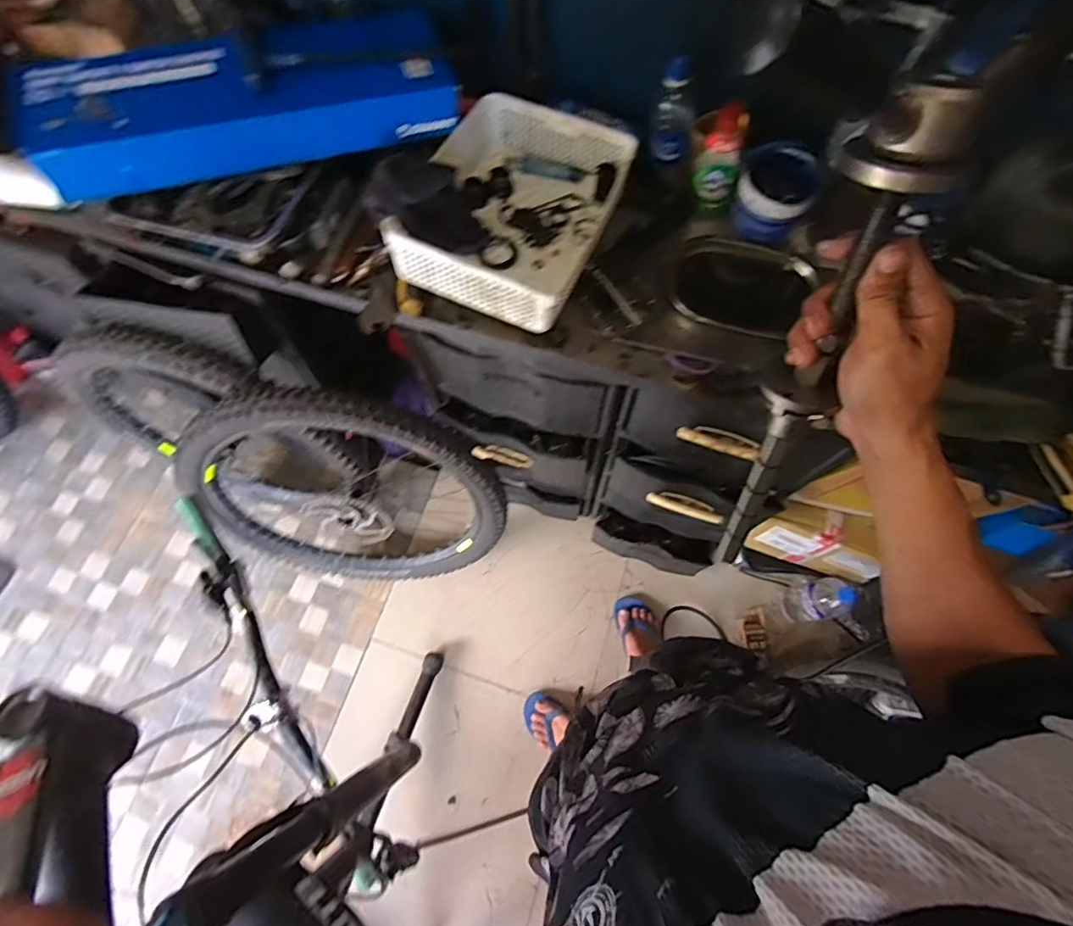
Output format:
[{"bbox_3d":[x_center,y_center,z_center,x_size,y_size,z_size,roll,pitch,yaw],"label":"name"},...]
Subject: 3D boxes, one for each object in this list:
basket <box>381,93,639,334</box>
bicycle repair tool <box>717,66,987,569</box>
[{"bbox_3d":[-0.029,-0.363,0.761,0.254,0.094,0.333,20,72,8],"label":"basket"},{"bbox_3d":[0.194,-0.041,0.409,0.042,0.420,0.043,-12,50,-8],"label":"bicycle repair tool"}]

